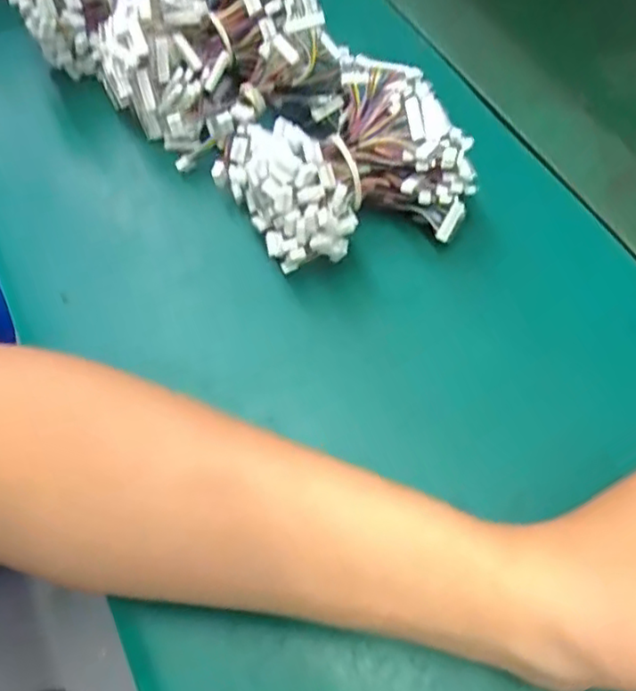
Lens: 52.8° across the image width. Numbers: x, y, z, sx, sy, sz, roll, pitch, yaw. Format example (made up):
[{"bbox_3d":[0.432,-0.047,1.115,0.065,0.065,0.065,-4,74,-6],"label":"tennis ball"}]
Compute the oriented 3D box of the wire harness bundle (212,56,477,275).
[{"bbox_3d":[0.015,-0.090,0.340,0.109,0.059,0.095,-27,64,-16],"label":"wire harness bundle"}]

